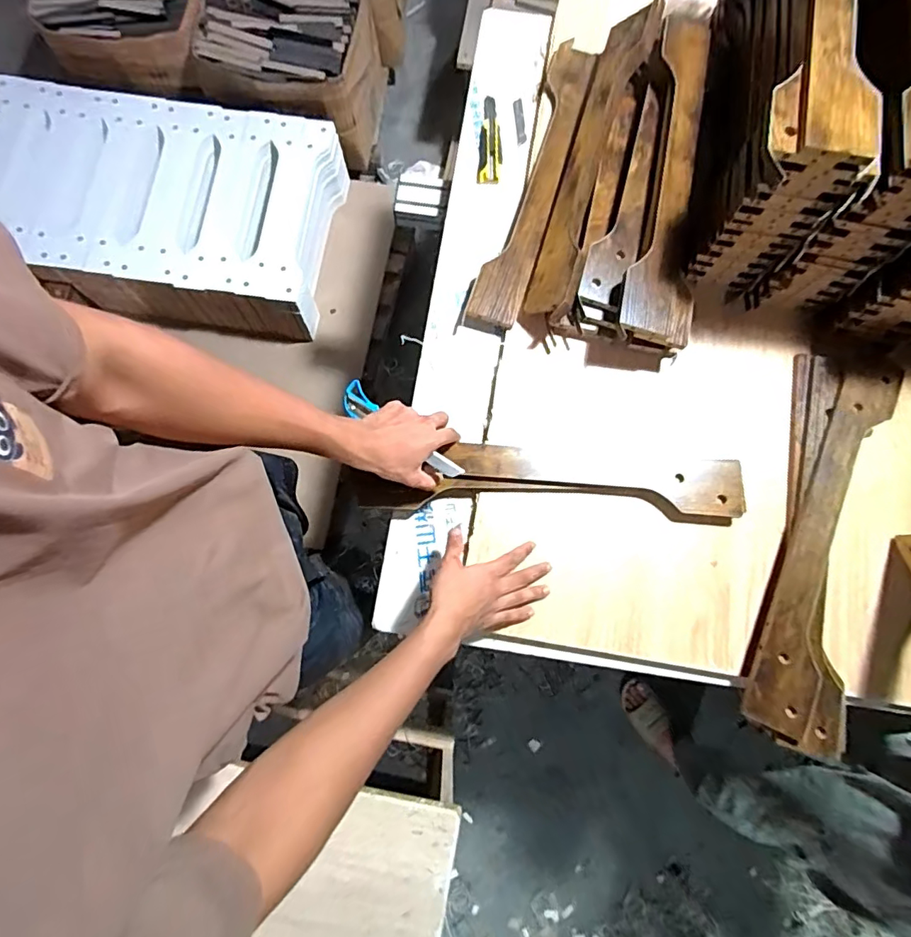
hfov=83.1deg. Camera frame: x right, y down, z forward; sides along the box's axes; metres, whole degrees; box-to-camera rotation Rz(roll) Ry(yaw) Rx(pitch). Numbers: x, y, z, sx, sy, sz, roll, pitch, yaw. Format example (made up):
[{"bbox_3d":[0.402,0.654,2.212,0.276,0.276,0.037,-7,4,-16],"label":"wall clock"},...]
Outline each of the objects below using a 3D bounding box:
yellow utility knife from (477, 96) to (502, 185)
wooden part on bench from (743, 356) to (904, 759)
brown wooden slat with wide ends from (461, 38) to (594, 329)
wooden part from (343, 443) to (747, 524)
[{"bbox_3d":[0.060,-0.576,0.902,0.040,0.019,0.179,2,79,-1],"label":"yellow utility knife"},{"bbox_3d":[0.512,0.095,0.715,0.136,0.046,0.554,18,79,3],"label":"wooden part on bench"},{"bbox_3d":[0.133,-0.488,0.857,0.078,0.028,0.553,17,79,2],"label":"brown wooden slat with wide ends"},{"bbox_3d":[0.130,0.020,0.739,0.552,0.032,0.094,2,79,-1],"label":"wooden part"}]

